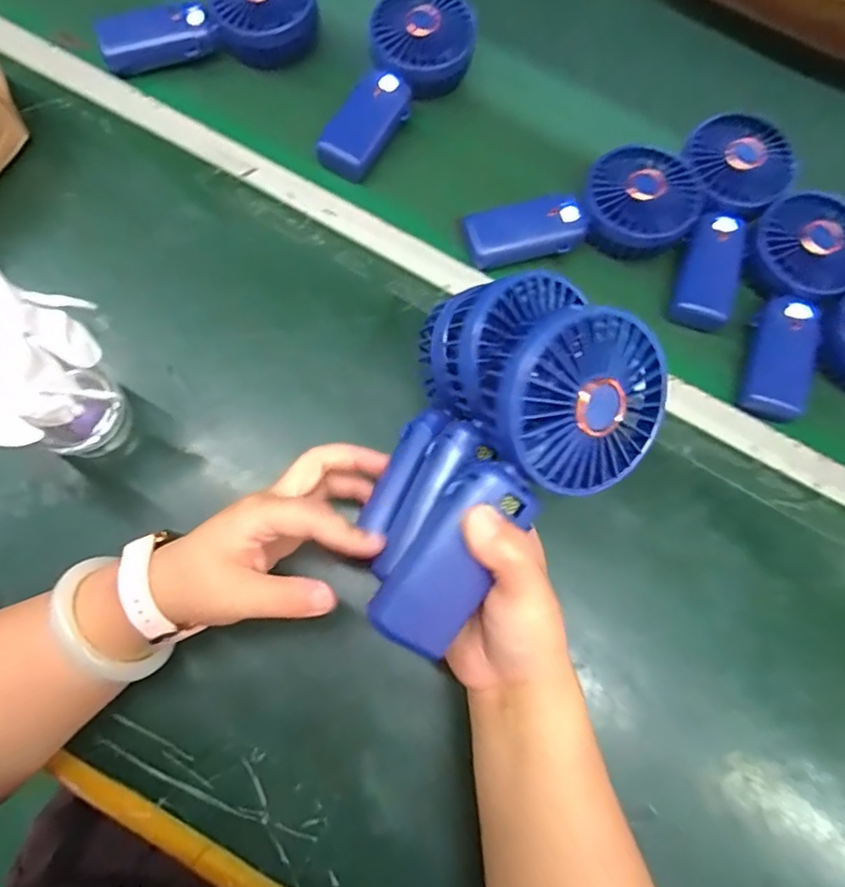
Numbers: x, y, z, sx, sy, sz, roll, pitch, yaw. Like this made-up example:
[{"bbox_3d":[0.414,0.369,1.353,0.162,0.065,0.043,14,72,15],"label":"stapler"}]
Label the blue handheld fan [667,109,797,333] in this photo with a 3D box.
[{"bbox_3d":[0.236,-0.182,0.461,0.087,0.041,0.182,24,75,5],"label":"blue handheld fan"}]

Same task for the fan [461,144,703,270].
[{"bbox_3d":[0.126,-0.172,0.450,0.173,0.049,0.081,-16,75,-6],"label":"fan"}]

